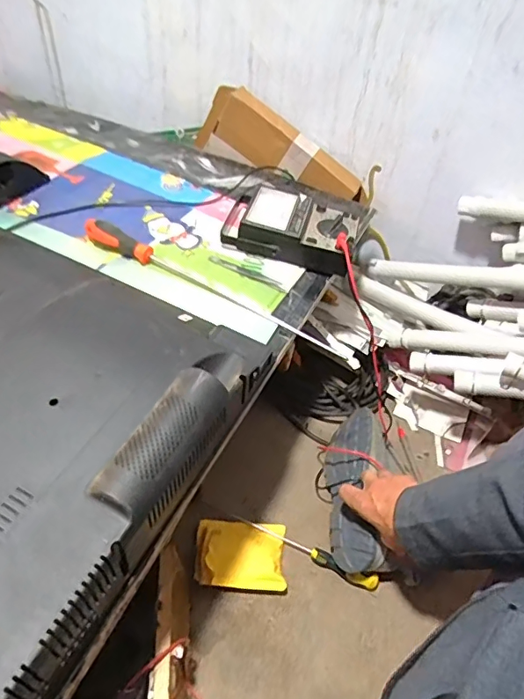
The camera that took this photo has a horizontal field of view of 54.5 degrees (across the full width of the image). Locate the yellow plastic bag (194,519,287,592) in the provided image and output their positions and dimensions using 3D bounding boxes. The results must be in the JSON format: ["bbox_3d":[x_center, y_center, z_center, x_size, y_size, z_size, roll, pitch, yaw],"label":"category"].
[{"bbox_3d":[-0.029,0.287,0.724,0.125,0.045,0.097,4,47,-4],"label":"yellow plastic bag"}]

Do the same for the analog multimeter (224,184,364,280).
[{"bbox_3d":[0.039,-0.179,0.746,0.192,0.055,0.113,16,47,8],"label":"analog multimeter"}]

